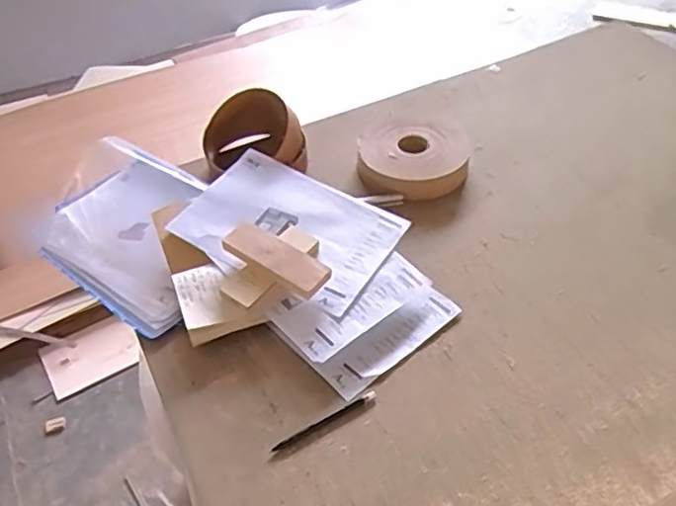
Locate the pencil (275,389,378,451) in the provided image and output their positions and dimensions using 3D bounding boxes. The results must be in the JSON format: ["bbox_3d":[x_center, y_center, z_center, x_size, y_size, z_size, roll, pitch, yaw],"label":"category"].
[{"bbox_3d":[-0.013,0.194,0.726,0.136,0.004,0.009,-25,48,-22],"label":"pencil"}]

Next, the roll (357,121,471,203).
[{"bbox_3d":[0.130,-0.162,1.043,0.173,0.038,0.182,-1,44,1],"label":"roll"}]

